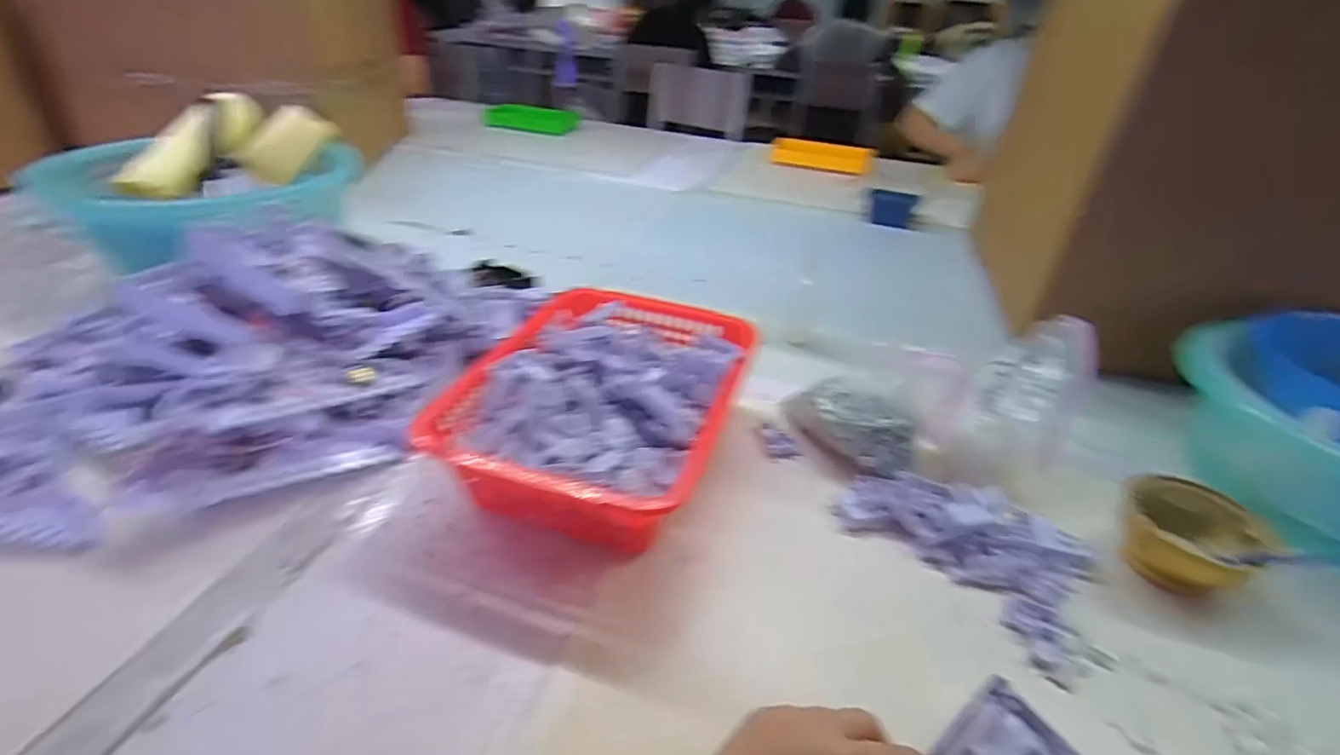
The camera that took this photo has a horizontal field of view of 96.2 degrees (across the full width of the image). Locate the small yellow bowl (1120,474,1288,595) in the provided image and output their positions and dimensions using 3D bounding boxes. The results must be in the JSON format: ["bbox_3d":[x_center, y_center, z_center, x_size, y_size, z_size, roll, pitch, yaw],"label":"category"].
[{"bbox_3d":[0.417,0.128,0.495,0.101,0.053,0.095,-10,38,-20],"label":"small yellow bowl"}]

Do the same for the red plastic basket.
[{"bbox_3d":[-0.060,0.028,0.567,0.232,0.088,0.296,14,34,13],"label":"red plastic basket"}]

